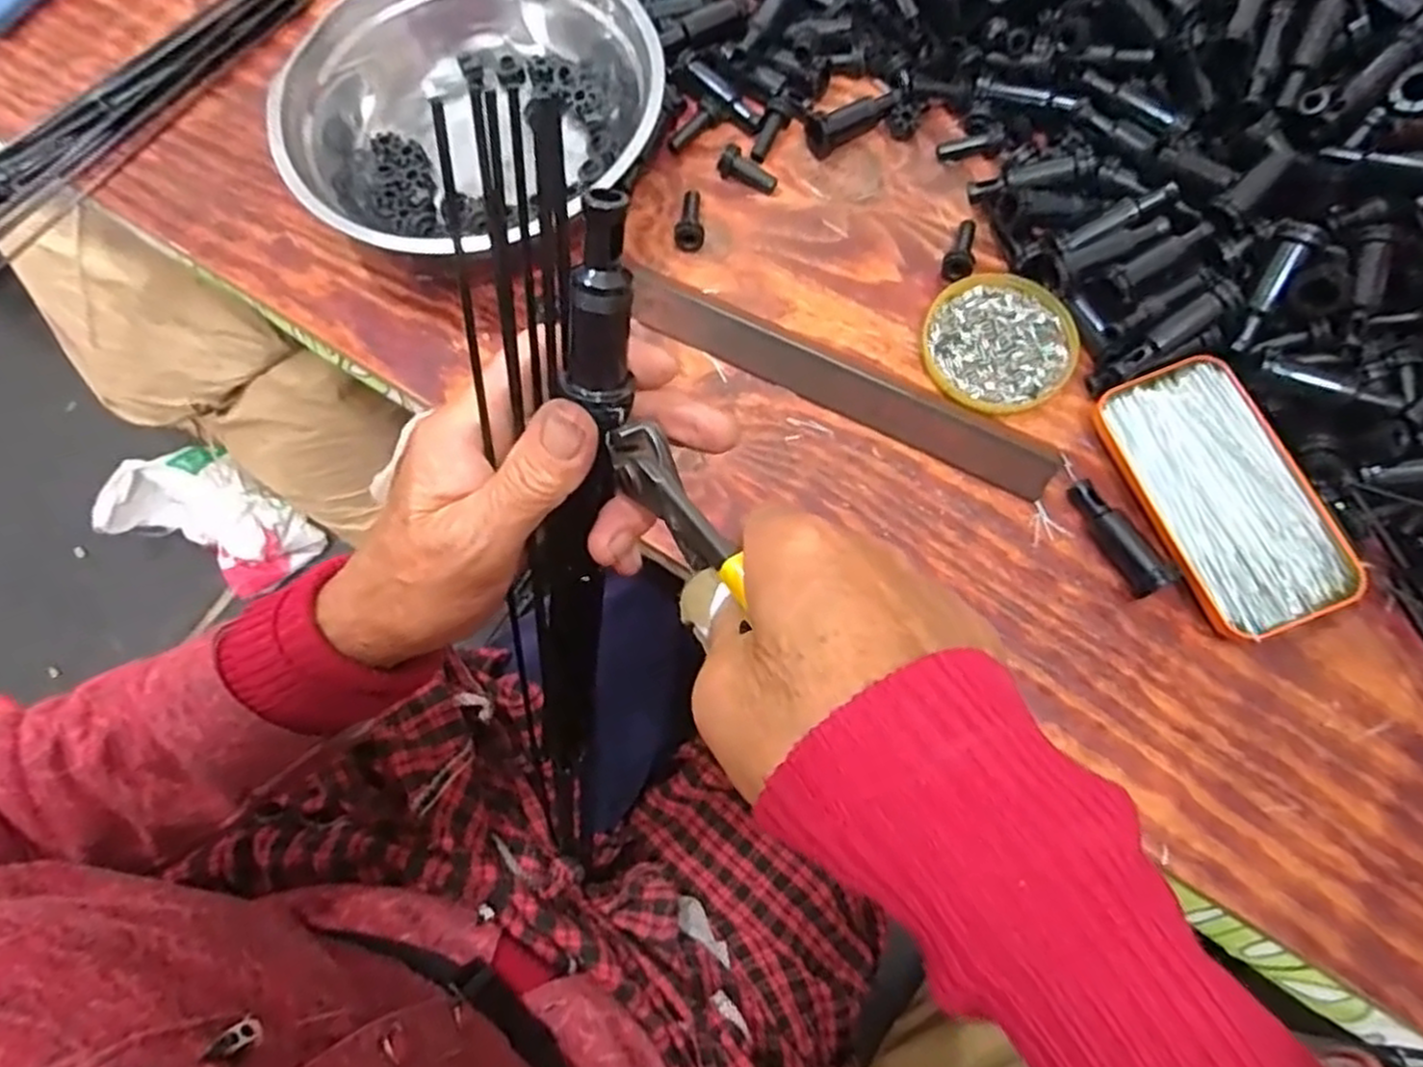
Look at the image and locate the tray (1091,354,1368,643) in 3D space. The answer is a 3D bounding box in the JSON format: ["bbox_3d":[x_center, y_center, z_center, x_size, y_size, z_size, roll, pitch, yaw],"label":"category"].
[{"bbox_3d":[0.268,-0.021,0.404,0.078,0.019,0.144,-19,73,-5],"label":"tray"}]

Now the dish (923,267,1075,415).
[{"bbox_3d":[0.163,-0.110,0.439,0.082,0.012,0.083,0,72,1],"label":"dish"}]

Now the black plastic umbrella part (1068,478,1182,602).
[{"bbox_3d":[0.211,0.000,0.397,0.016,0.020,0.065,-27,74,-7],"label":"black plastic umbrella part"}]

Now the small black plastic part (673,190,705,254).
[{"bbox_3d":[-0.014,-0.193,0.471,0.018,0.016,0.040,-4,72,0],"label":"small black plastic part"}]

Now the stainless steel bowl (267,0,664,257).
[{"bbox_3d":[-0.151,-0.259,0.468,0.221,0.057,0.190,-42,76,-11],"label":"stainless steel bowl"}]

